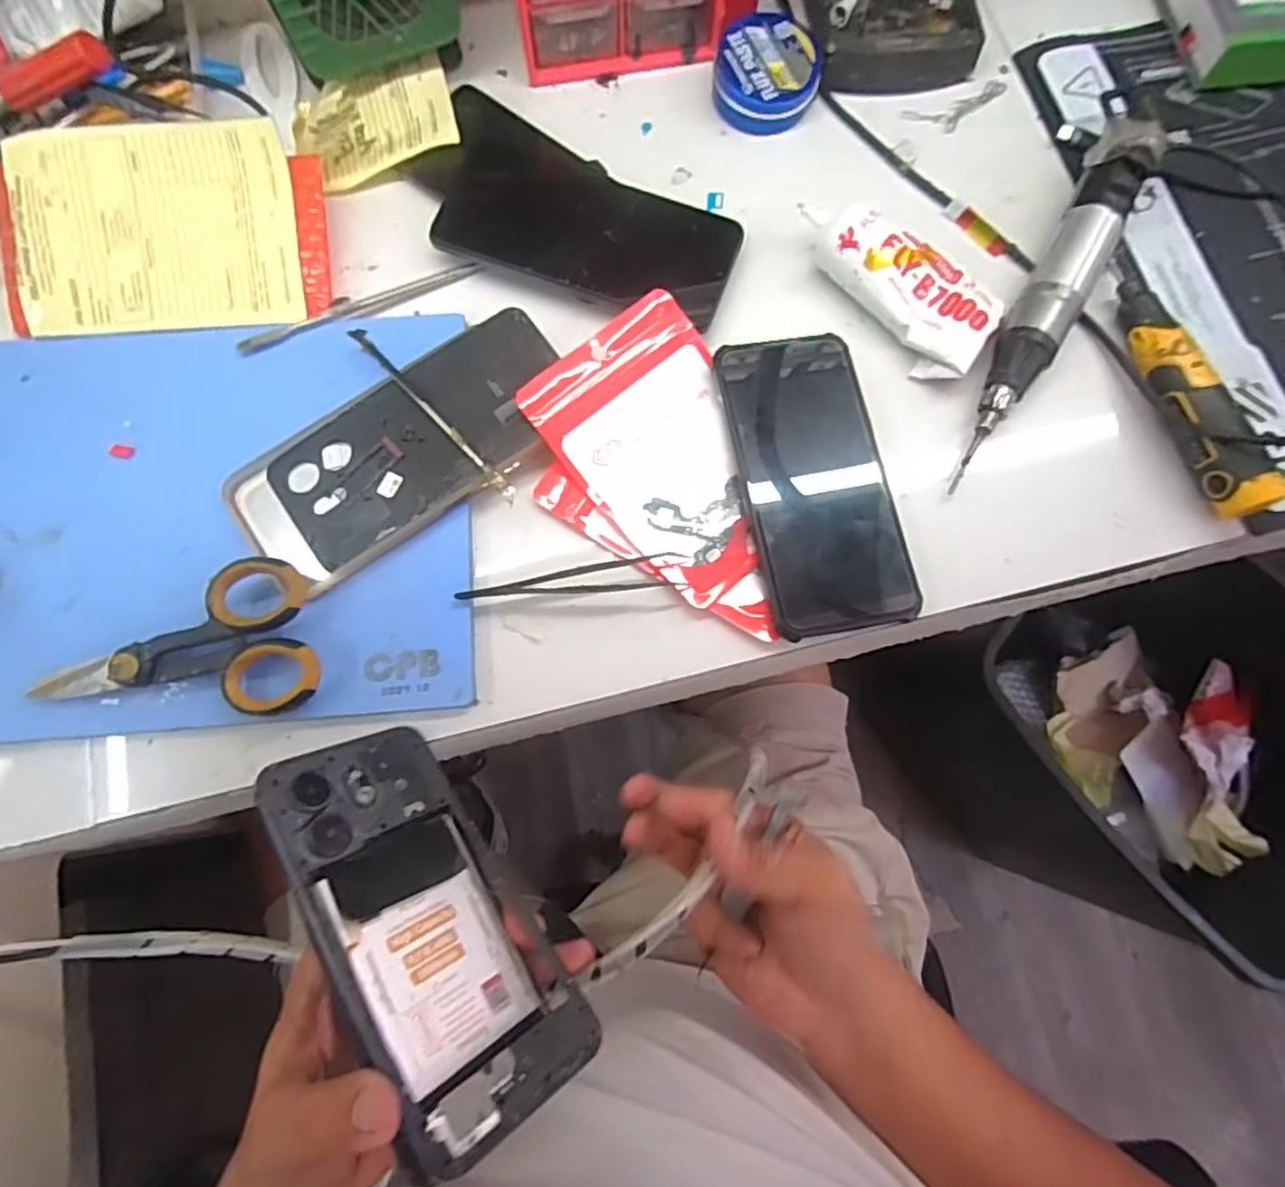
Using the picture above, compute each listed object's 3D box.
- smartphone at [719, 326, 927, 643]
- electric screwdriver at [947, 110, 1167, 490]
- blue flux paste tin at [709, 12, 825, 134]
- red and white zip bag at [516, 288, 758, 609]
[{"bbox_3d":[0.091,-0.061,0.359,0.077,0.019,0.163,-11,77,-3],"label":"smartphone"},{"bbox_3d":[0.222,-0.161,0.372,0.030,0.035,0.224,29,78,6],"label":"electric screwdriver"},{"bbox_3d":[0.077,-0.321,0.422,0.062,0.022,0.062,0,80,-1],"label":"blue flux paste tin"},{"bbox_3d":[0.018,-0.078,0.362,0.102,0.017,0.145,-40,80,-9],"label":"red and white zip bag"}]

